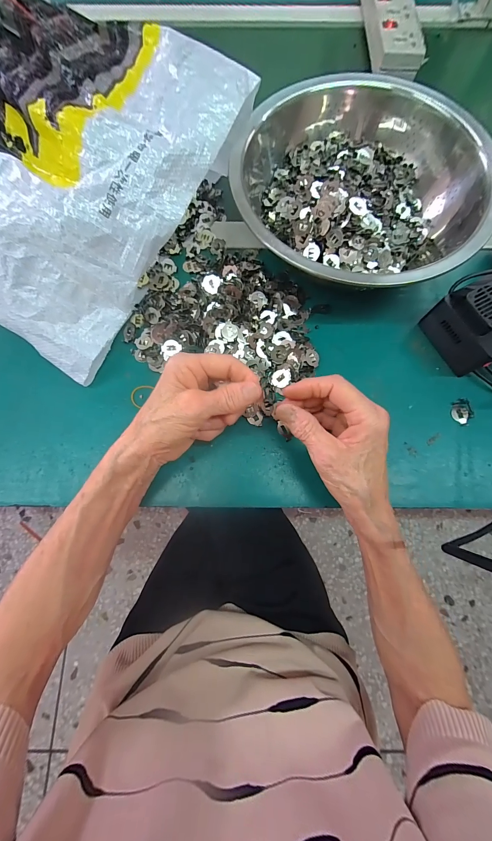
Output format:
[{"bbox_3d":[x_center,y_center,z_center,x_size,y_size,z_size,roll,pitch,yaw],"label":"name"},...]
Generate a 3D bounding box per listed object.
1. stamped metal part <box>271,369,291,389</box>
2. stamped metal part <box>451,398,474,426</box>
[{"bbox_3d":[0.037,-0.044,0.302,0.019,0.005,0.019,0,75,0],"label":"stamped metal part"},{"bbox_3d":[0.222,-0.008,0.298,0.020,0.004,0.027,-14,75,-3],"label":"stamped metal part"}]

